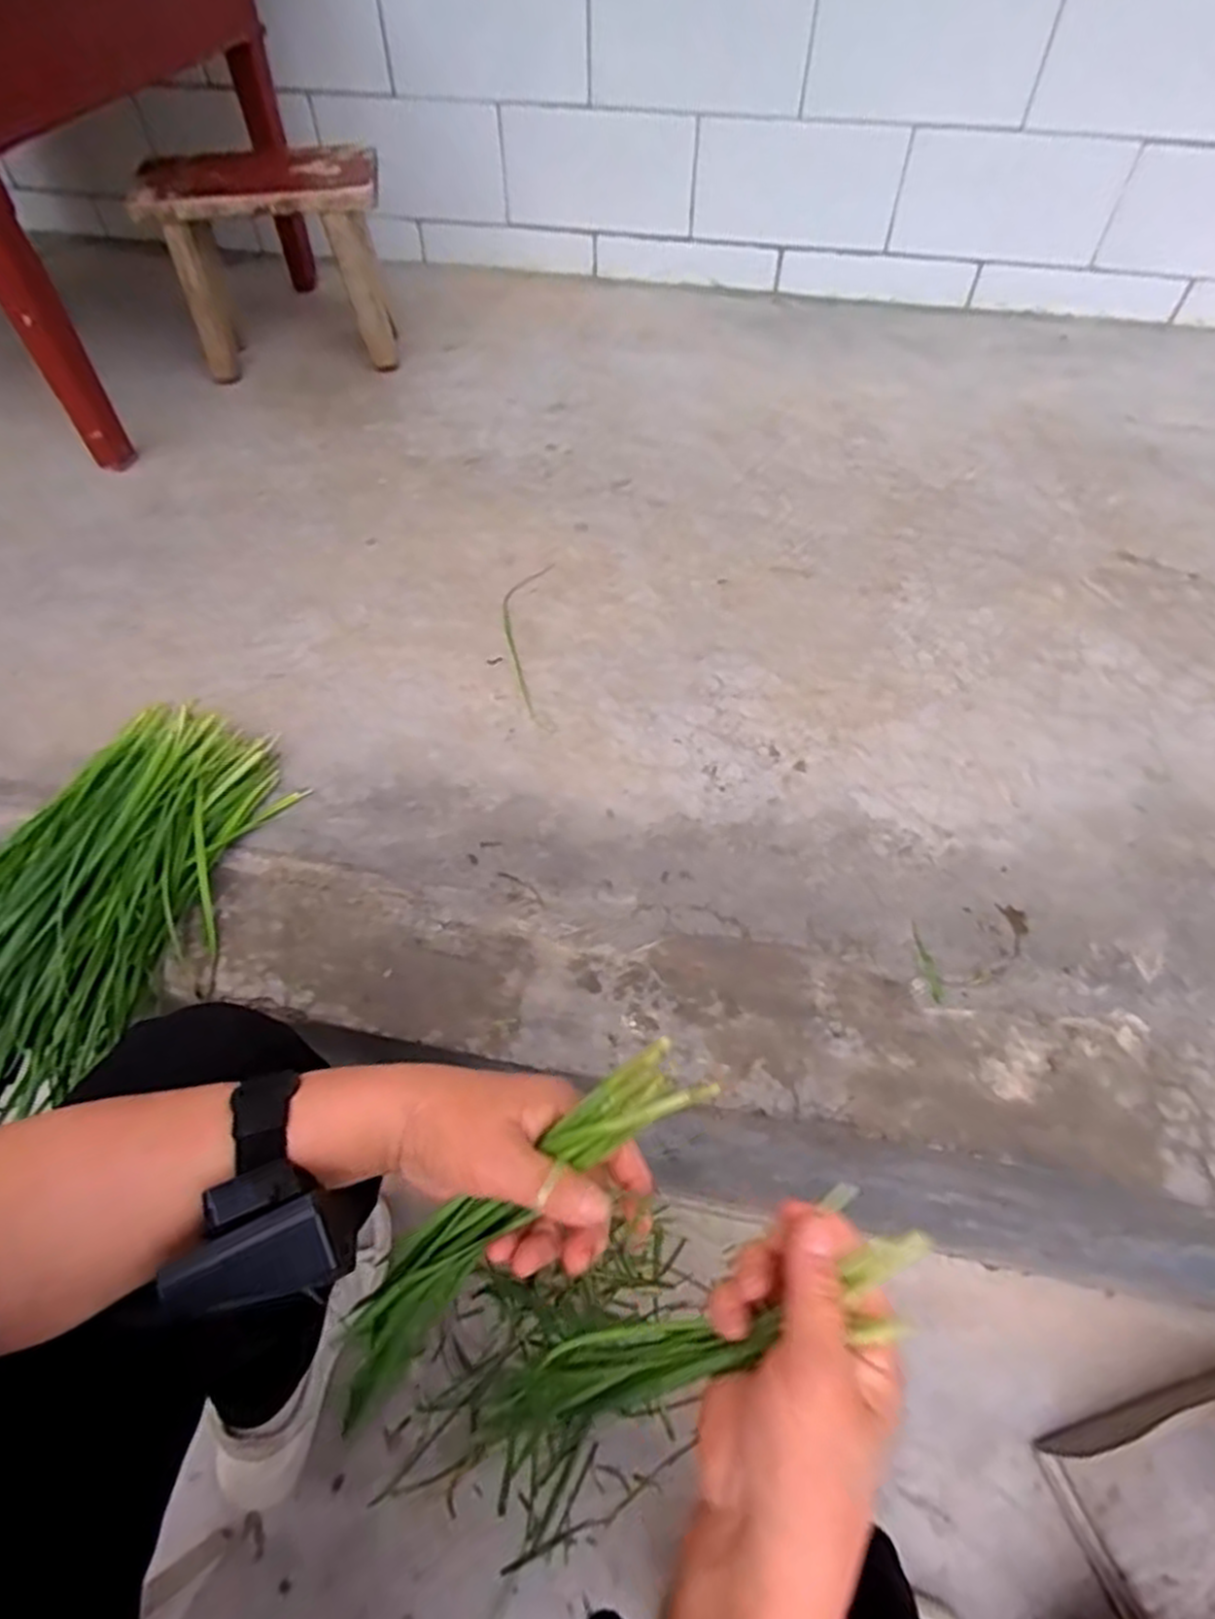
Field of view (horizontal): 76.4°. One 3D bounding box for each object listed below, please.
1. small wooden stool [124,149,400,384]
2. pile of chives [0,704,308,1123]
[{"bbox_3d":[-0.398,-0.651,0.935,0.263,0.204,0.171,-13,55,-10],"label":"small wooden stool"},{"bbox_3d":[-0.377,0.053,0.544,0.187,0.048,0.311,14,55,9],"label":"pile of chives"}]

